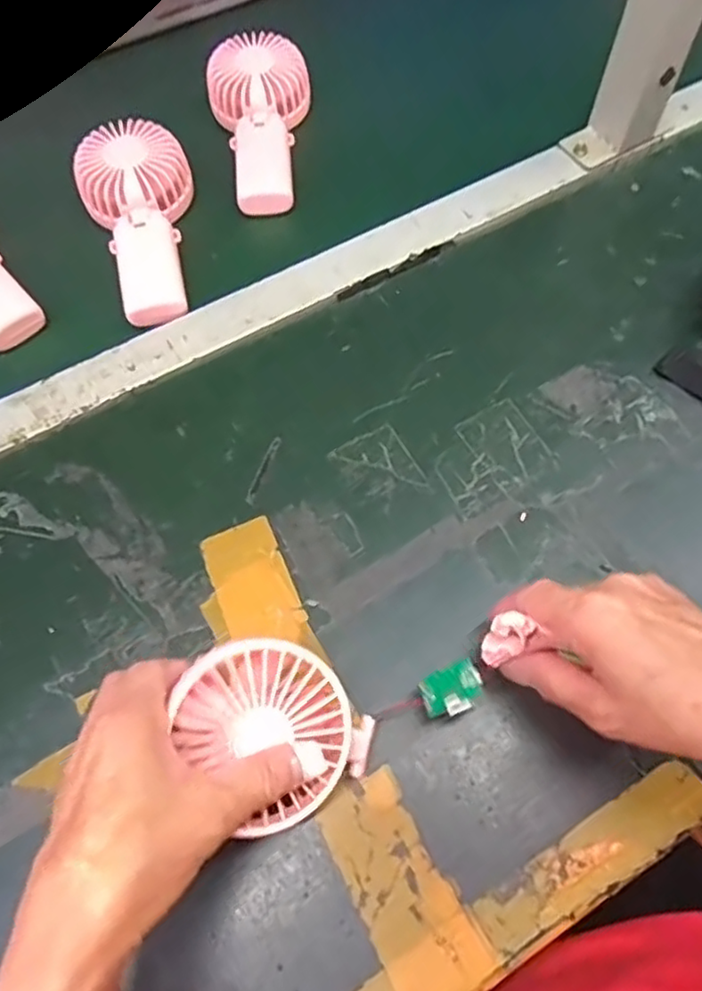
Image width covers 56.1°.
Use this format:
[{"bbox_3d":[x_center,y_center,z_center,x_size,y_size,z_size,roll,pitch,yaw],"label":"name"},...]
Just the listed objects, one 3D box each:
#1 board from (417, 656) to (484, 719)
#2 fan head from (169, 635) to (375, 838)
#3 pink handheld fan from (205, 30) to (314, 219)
[{"bbox_3d":[0.052,0.099,0.335,0.031,0.006,0.023,-30,55,9],"label":"board"},{"bbox_3d":[-0.034,0.110,0.311,0.070,0.030,0.094,-42,100,-20],"label":"fan head"},{"bbox_3d":[-0.071,-0.309,0.545,0.086,0.047,0.165,-9,63,-4],"label":"pink handheld fan"}]

